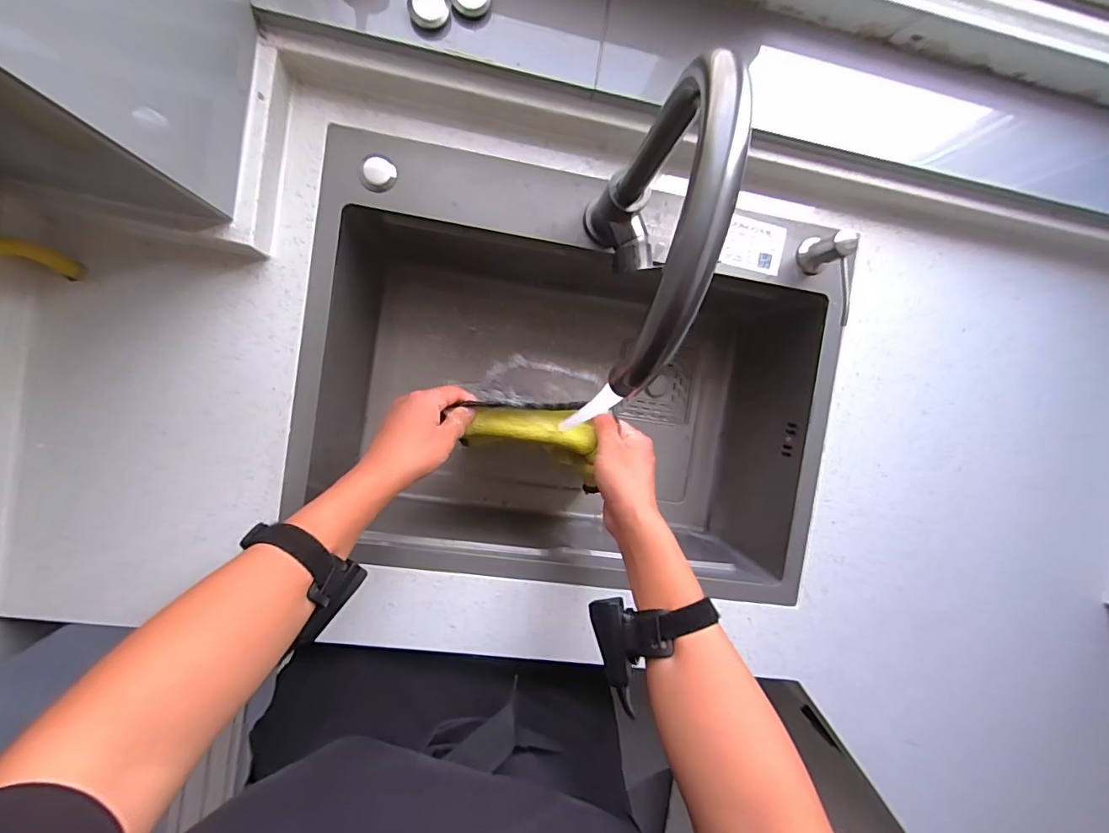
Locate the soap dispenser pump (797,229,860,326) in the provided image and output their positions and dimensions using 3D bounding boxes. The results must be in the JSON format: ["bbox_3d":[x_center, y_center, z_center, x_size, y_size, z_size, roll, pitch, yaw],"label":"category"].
[{"bbox_3d":[0.309,-0.154,0.556,0.037,0.057,0.100,-5,94,-8],"label":"soap dispenser pump"}]

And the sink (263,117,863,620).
[{"bbox_3d":[0.016,-0.042,0.664,0.589,0.241,0.441,8,92,-7],"label":"sink"}]

